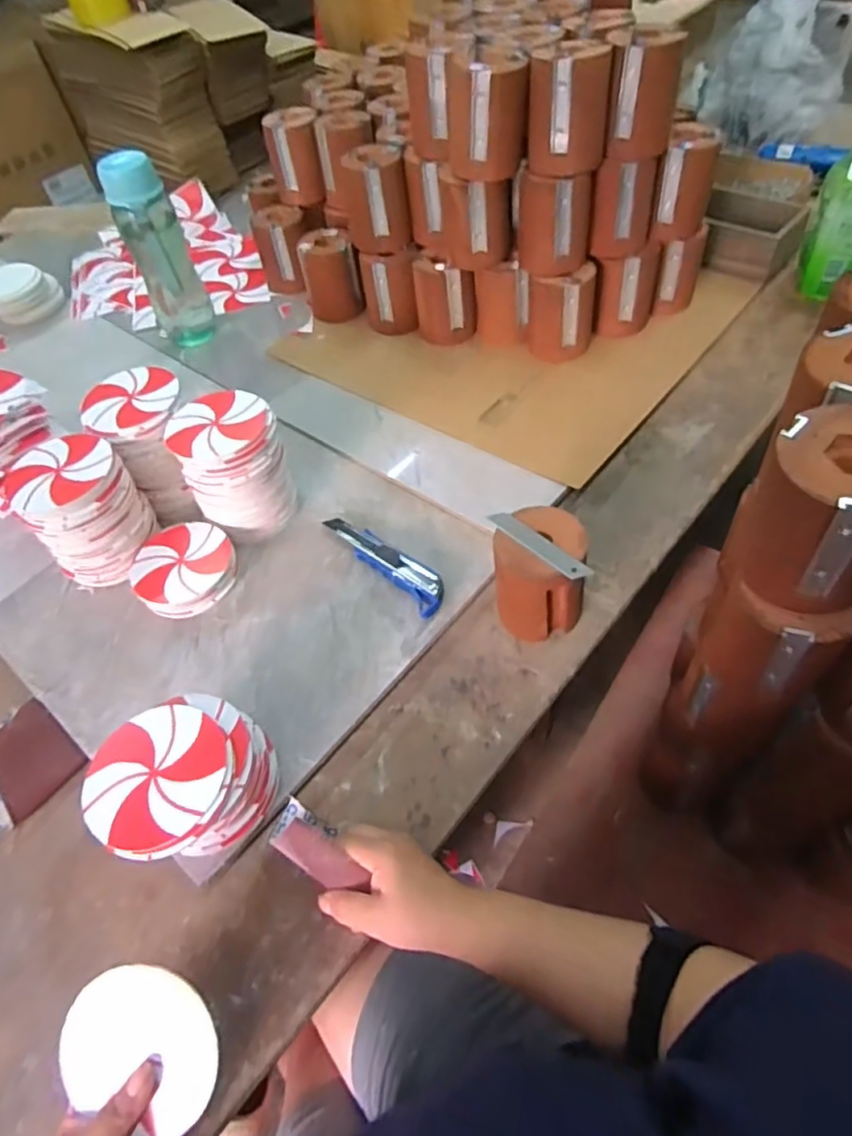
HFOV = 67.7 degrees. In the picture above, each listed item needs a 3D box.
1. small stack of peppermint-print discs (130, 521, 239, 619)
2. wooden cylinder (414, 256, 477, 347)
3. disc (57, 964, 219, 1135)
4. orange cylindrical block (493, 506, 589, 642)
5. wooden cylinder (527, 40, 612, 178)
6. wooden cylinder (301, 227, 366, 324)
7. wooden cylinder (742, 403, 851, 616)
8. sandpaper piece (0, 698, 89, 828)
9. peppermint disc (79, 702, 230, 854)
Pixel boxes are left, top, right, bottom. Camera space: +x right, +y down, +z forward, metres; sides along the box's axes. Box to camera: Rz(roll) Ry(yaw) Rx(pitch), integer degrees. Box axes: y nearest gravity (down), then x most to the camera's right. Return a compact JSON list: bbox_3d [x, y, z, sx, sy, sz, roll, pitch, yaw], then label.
[{"bbox_3d":[-0.247,0.000,0.652,0.098,0.038,0.099,-33,56,-17],"label":"small stack of peppermint-print discs"},{"bbox_3d":[0.025,-0.346,0.831,0.078,0.098,0.074,-3,53,5],"label":"wooden cylinder"},{"bbox_3d":[-0.176,0.296,0.392,0.098,0.007,0.089,20,87,6],"label":"disc"},{"bbox_3d":[0.101,0.007,0.559,0.077,0.094,0.077,-4,53,5],"label":"orange cylindrical block"},{"bbox_3d":[0.147,-0.470,0.654,0.077,0.097,0.068,5,54,11],"label":"wooden cylinder"},{"bbox_3d":[-0.134,-0.411,0.906,0.075,0.104,0.076,-15,53,-4],"label":"wooden cylinder"},{"bbox_3d":[0.233,-0.031,0.373,0.076,0.097,0.075,-4,53,5],"label":"wooden cylinder"},{"bbox_3d":[-0.370,0.179,0.569,0.101,0.030,0.100,32,63,27],"label":"sandpaper piece"},{"bbox_3d":[-0.191,0.146,0.450,0.099,0.009,0.097,-4,53,5],"label":"peppermint disc"}]

